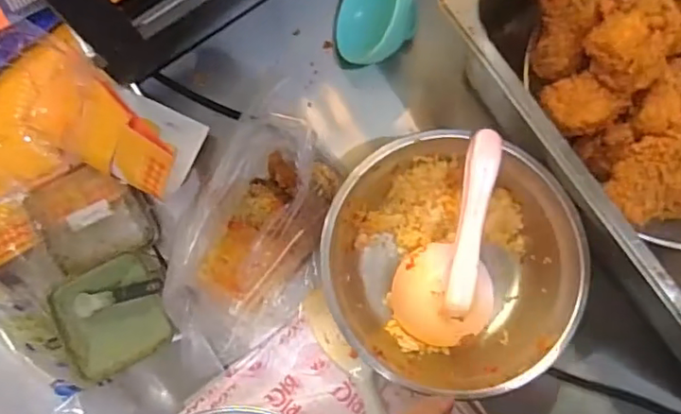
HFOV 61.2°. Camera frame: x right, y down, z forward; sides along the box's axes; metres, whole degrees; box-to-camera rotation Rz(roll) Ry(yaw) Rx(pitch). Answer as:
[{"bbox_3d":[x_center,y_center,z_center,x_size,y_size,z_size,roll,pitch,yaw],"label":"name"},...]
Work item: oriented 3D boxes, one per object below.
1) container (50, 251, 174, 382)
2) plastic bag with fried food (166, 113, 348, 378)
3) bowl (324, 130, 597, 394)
[{"bbox_3d":[-0.211,0.101,0.548,0.109,0.040,0.098,-26,83,-1],"label":"container"},{"bbox_3d":[-0.079,0.038,0.542,0.117,0.073,0.242,24,84,5],"label":"plastic bag with fried food"},{"bbox_3d":[0.099,0.053,0.538,0.224,0.087,0.211,0,83,2],"label":"bowl"}]

